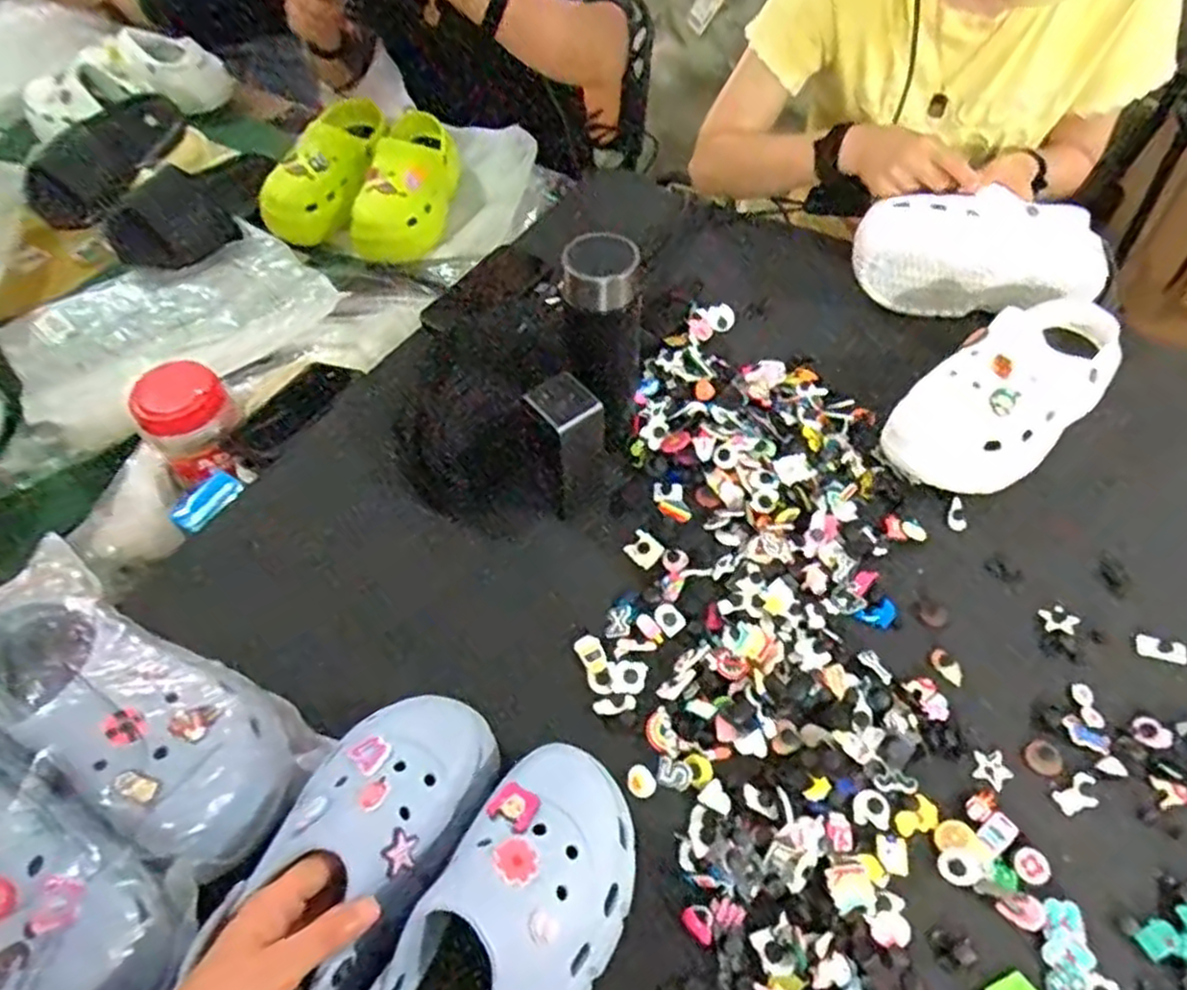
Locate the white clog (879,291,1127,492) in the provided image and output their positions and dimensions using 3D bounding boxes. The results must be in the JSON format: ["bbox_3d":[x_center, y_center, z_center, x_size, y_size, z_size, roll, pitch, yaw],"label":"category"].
[{"bbox_3d":[0.390,-0.096,0.687,0.243,0.093,0.115,-30,59,-18],"label":"white clog"}]

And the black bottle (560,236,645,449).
[{"bbox_3d":[0.009,-0.131,0.667,0.065,0.195,0.083,1,54,2],"label":"black bottle"}]

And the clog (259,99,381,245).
[{"bbox_3d":[-0.373,-0.465,1.065,0.085,0.107,0.244,33,89,17],"label":"clog"}]

